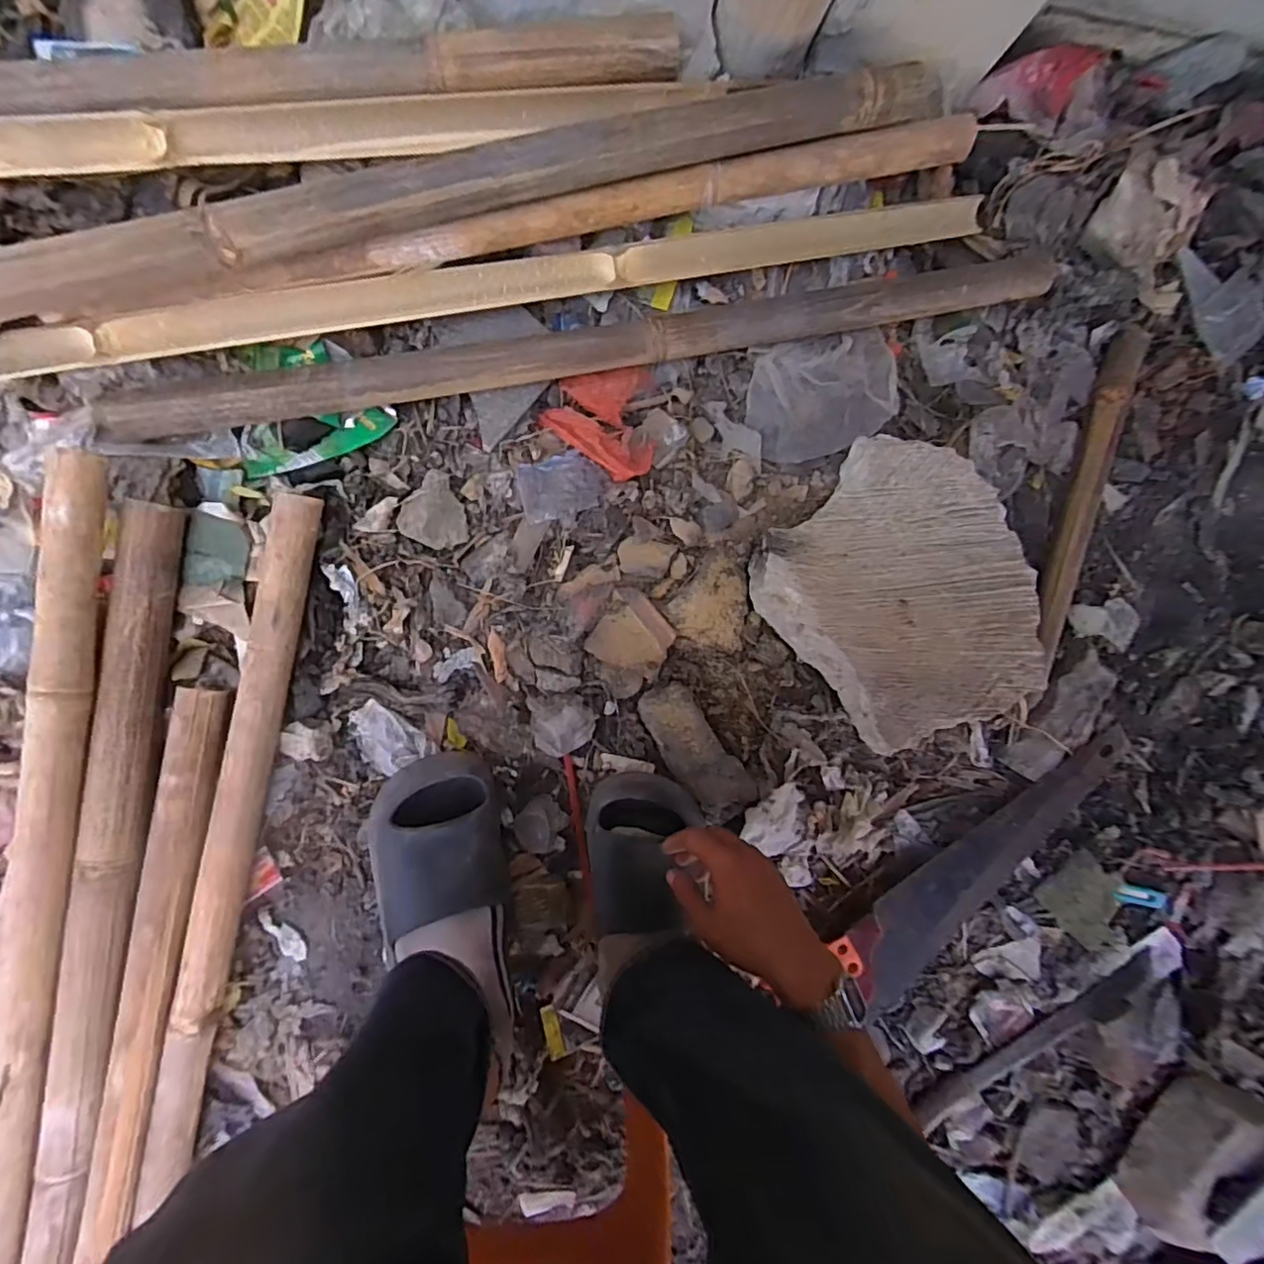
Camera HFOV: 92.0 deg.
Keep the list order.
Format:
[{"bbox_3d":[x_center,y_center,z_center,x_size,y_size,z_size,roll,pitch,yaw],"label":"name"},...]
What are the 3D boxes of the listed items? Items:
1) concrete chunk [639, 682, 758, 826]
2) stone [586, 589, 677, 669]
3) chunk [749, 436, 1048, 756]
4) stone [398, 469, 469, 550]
[{"bbox_3d":[0.065,0.123,0.630,0.062,0.025,0.148,-33,85,-5],"label":"concrete chunk"},{"bbox_3d":[0.002,0.002,0.633,0.075,0.022,0.076,29,90,-10],"label":"stone"},{"bbox_3d":[0.283,-0.030,0.636,0.235,0.080,0.300,-40,99,-4],"label":"chunk"},{"bbox_3d":[-0.203,-0.118,0.614,0.063,0.018,0.075,-25,98,-6],"label":"stone"}]

